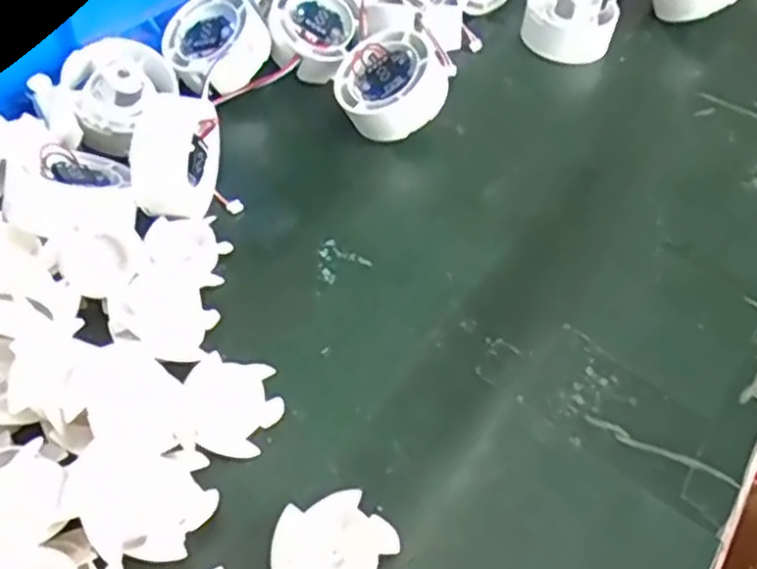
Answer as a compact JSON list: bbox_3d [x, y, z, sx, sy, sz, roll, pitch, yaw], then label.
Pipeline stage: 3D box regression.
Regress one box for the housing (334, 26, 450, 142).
[{"bbox_3d":[0.007,-0.103,0.405,0.053,0.028,0.057,-10,64,21],"label":"housing"}]

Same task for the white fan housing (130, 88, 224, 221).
[{"bbox_3d":[-0.090,-0.056,0.346,0.024,0.053,0.048,12,49,7],"label":"white fan housing"}]

